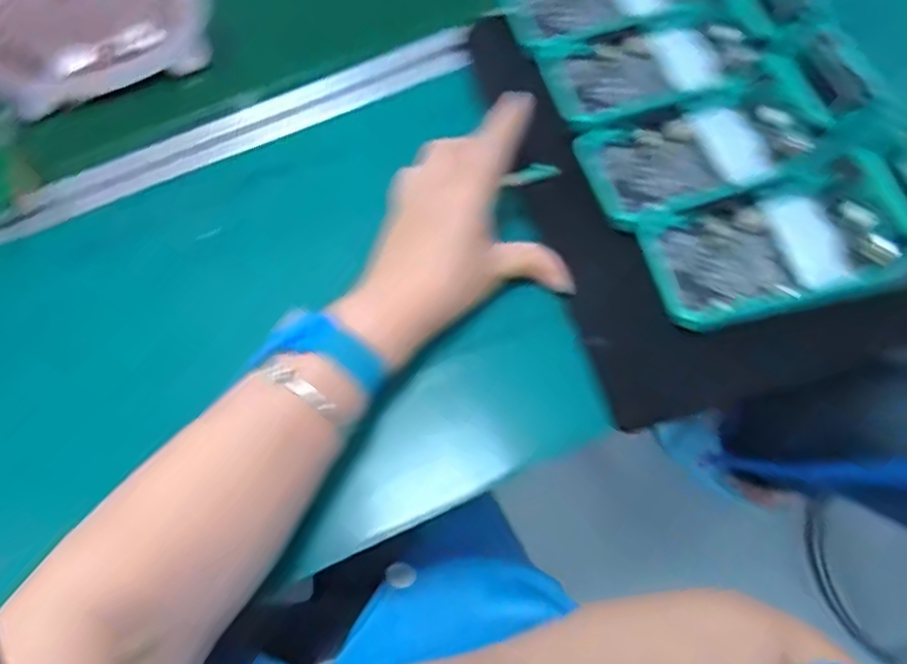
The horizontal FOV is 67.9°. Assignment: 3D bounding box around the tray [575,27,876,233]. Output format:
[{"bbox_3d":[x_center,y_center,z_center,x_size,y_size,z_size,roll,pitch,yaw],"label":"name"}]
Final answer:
[{"bbox_3d":[0.172,-0.129,0.445,0.170,0.048,0.080,-24,64,7],"label":"tray"}]

